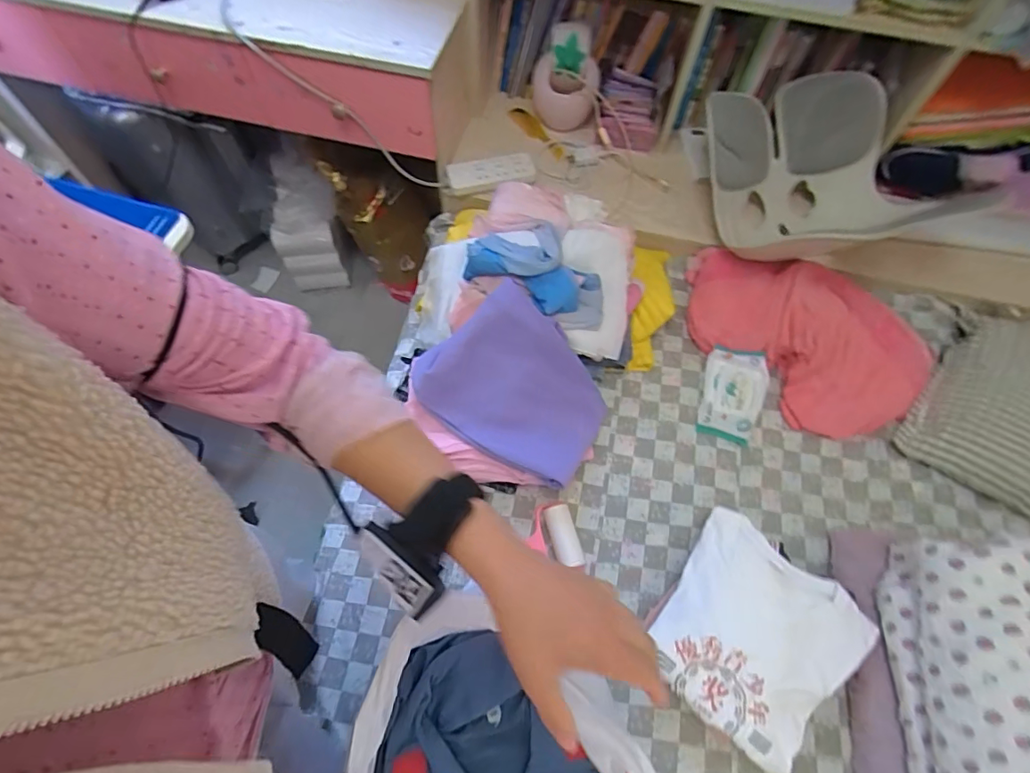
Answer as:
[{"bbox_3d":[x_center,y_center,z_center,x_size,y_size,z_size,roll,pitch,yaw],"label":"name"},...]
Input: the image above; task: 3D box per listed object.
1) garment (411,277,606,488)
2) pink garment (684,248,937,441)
[{"bbox_3d":[0.005,0.007,0.841,0.298,0.041,0.245,43,78,-2],"label":"garment"},{"bbox_3d":[0.524,-0.105,0.947,0.237,0.152,0.450,-40,72,-19],"label":"pink garment"}]

